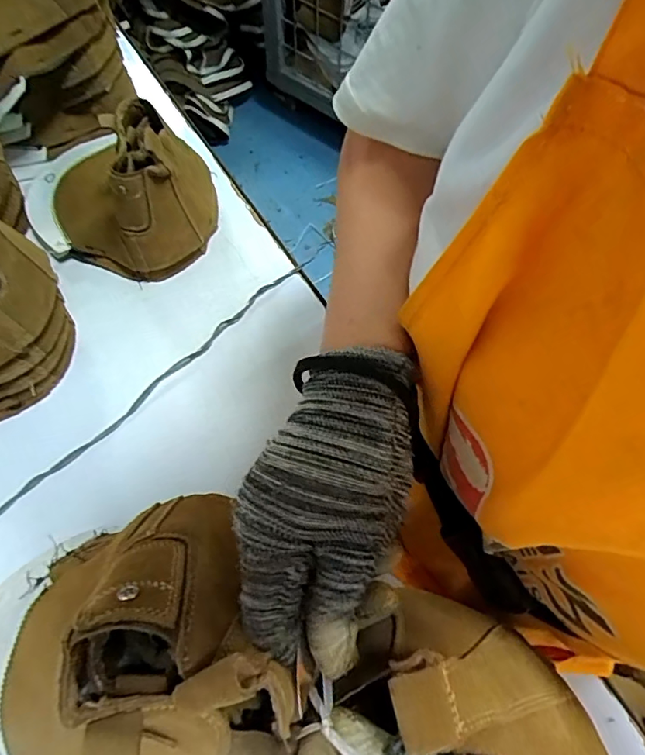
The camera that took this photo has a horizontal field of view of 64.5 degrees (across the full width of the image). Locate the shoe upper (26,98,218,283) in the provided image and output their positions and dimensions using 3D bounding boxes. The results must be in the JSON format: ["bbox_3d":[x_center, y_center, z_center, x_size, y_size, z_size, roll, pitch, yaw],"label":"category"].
[{"bbox_3d":[-0.263,-0.237,0.589,0.258,0.155,0.164,21,70,8],"label":"shoe upper"}]

